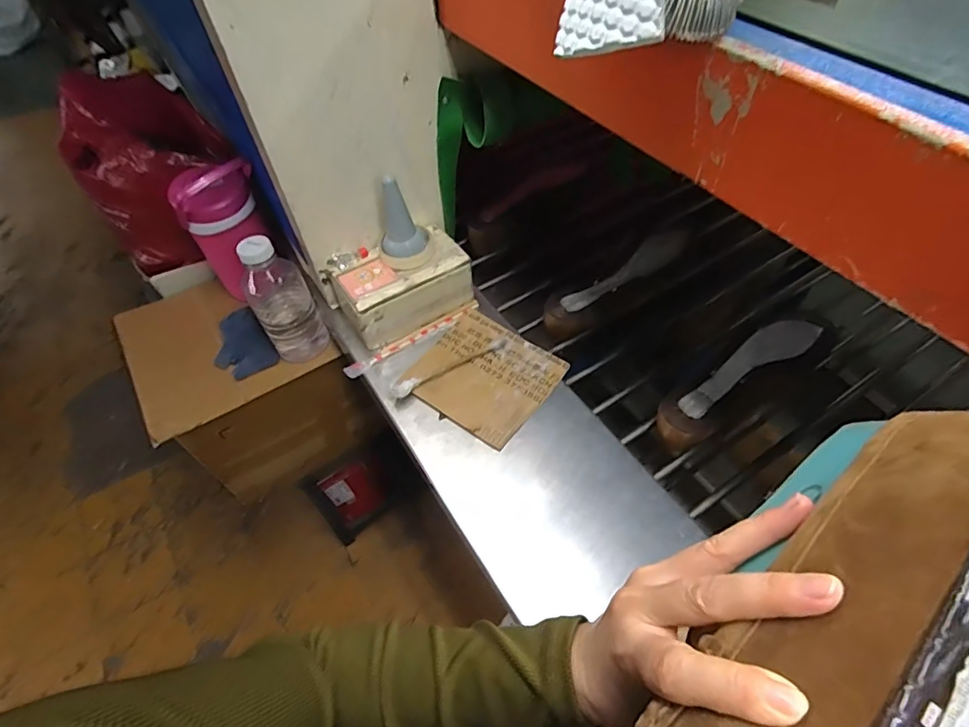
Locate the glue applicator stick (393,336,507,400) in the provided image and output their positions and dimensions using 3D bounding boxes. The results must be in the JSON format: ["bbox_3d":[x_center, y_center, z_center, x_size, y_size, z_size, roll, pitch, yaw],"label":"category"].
[{"bbox_3d":[-0.049,0.002,0.757,0.188,0.021,0.021,-28,56,-17],"label":"glue applicator stick"}]

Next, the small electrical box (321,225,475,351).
[{"bbox_3d":[-0.132,-0.128,0.820,0.203,0.085,0.128,-25,55,-16],"label":"small electrical box"}]

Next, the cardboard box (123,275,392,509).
[{"bbox_3d":[-0.462,0.039,1.068,0.325,0.311,0.334,-30,56,-19],"label":"cardboard box"}]

